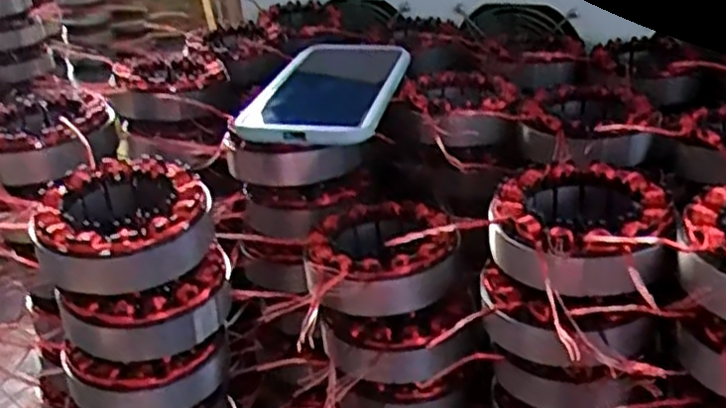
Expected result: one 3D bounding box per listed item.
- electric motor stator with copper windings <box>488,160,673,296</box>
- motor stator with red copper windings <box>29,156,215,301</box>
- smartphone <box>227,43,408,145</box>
[{"bbox_3d":[0.104,0.013,0.374,0.081,0.030,0.094,1,28,11],"label":"electric motor stator with copper windings"},{"bbox_3d":[-0.122,0.012,0.393,0.086,0.041,0.088,-6,27,-2],"label":"motor stator with red copper windings"},{"bbox_3d":[-0.021,-0.079,0.514,0.085,0.011,0.171,3,29,12],"label":"smartphone"}]

